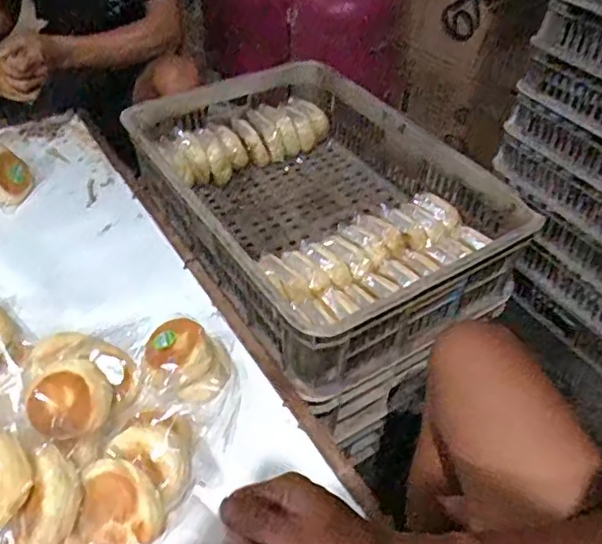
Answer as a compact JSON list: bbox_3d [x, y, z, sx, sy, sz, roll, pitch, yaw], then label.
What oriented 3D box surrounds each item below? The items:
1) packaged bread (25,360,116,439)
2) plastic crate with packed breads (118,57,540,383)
[{"bbox_3d":[-0.255,0.140,0.644,0.087,0.038,0.082,-27,83,1],"label":"packaged bread"},{"bbox_3d":[0.008,-0.138,0.954,0.413,0.131,0.640,-23,50,-24],"label":"plastic crate with packed breads"}]

